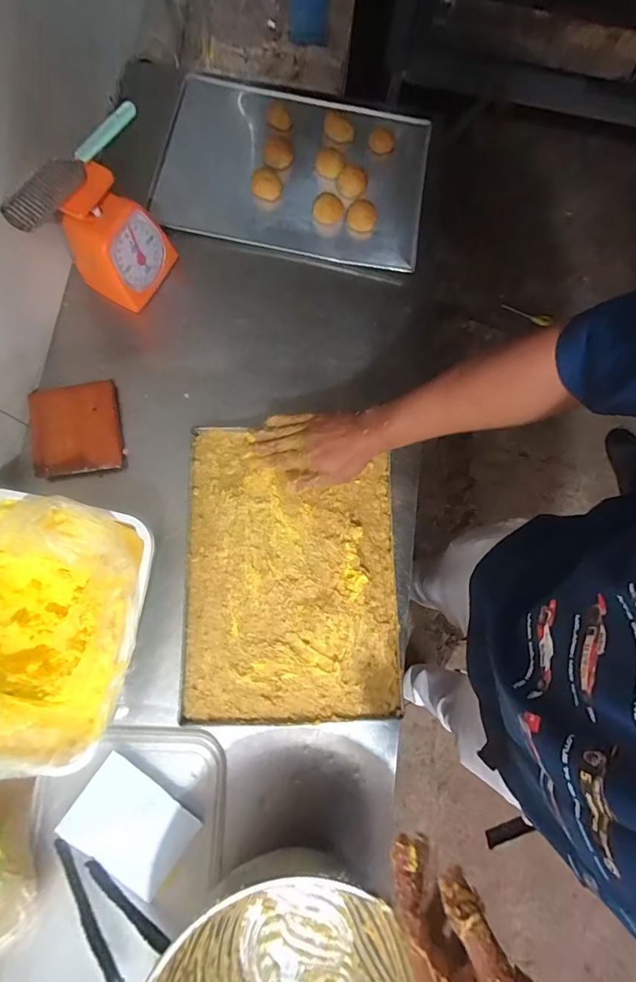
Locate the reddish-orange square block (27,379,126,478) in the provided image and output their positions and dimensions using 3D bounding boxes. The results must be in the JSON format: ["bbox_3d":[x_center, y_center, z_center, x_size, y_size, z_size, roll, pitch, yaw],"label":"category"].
[{"bbox_3d":[-0.366,-0.093,0.632,0.127,0.016,0.143,-11,78,-11],"label":"reddish-orange square block"}]

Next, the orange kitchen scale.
[{"bbox_3d":[-0.313,-0.383,0.627,0.111,0.163,0.118,28,79,6],"label":"orange kitchen scale"}]

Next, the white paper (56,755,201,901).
[{"bbox_3d":[-0.238,0.422,0.531,0.145,0.017,0.107,34,80,7],"label":"white paper"}]

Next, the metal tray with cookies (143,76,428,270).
[{"bbox_3d":[-0.042,-0.577,0.758,0.465,0.047,0.351,8,75,1],"label":"metal tray with cookies"}]

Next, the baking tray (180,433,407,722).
[{"bbox_3d":[-0.037,0.110,0.597,0.291,0.024,0.400,-1,77,0],"label":"baking tray"}]

